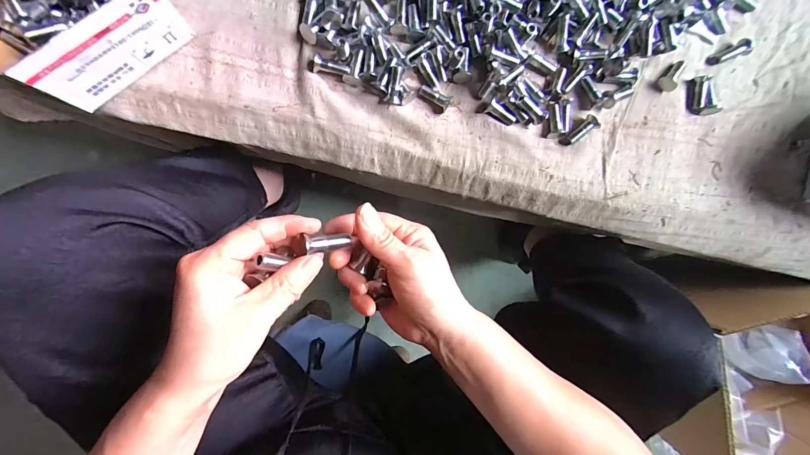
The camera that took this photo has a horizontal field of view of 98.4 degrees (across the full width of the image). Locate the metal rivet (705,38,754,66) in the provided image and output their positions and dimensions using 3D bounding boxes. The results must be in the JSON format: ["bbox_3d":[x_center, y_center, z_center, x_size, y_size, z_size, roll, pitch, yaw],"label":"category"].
[{"bbox_3d":[0.376,-0.203,0.407,0.048,0.012,0.017,-20,91,13],"label":"metal rivet"}]

